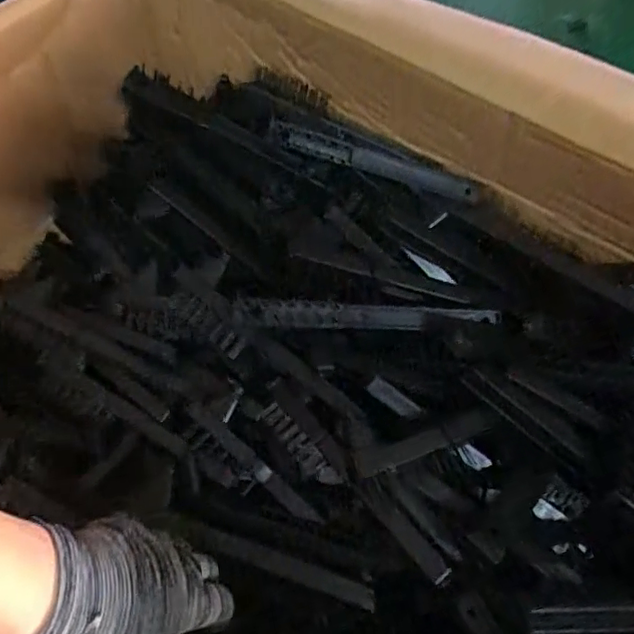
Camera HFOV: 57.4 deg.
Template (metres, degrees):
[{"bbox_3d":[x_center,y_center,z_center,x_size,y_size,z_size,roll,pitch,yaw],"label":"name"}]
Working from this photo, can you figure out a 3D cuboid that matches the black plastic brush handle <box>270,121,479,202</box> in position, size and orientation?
[{"bbox_3d":[0.041,-0.121,0.452,0.167,0.018,0.021,20,63,10],"label":"black plastic brush handle"}]

